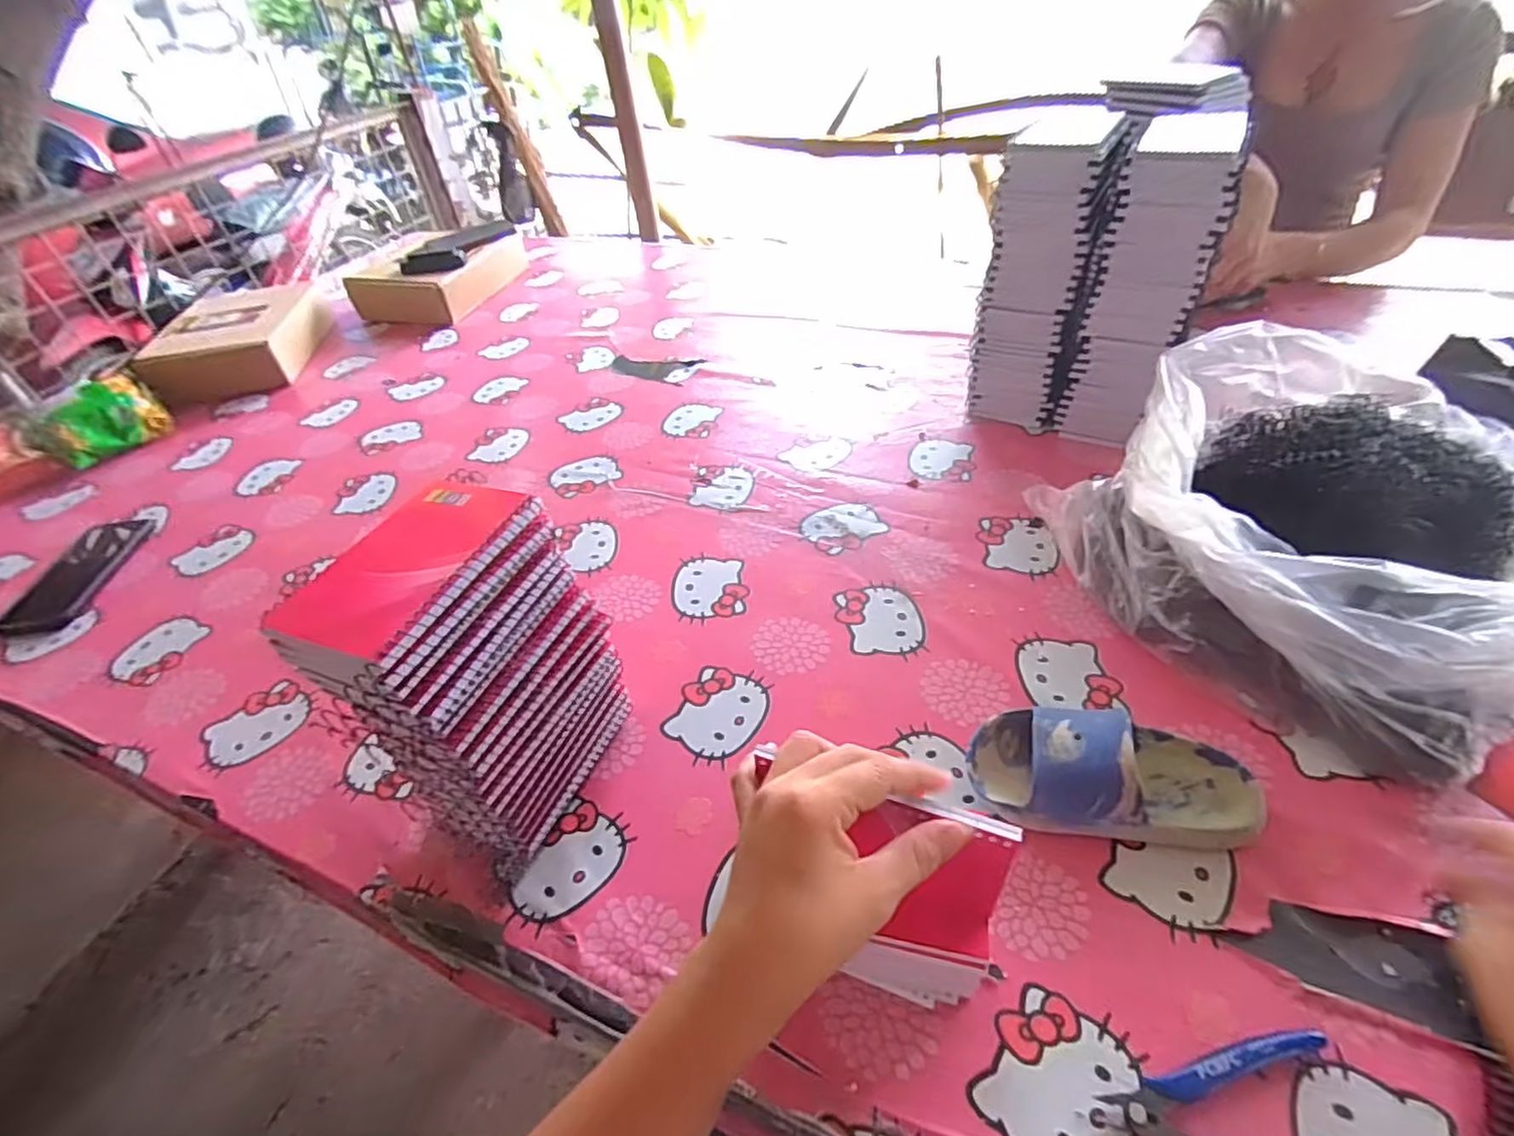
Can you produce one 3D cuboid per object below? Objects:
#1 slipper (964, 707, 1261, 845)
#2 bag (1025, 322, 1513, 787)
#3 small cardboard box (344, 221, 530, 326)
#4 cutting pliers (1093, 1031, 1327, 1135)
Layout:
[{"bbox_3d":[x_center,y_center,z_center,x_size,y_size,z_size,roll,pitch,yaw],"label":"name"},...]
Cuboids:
[{"bbox_3d":[0.235,0.133,0.430,0.175,0.061,0.085,7,45,14],"label":"slipper"},{"bbox_3d":[0.426,-0.039,0.519,0.367,0.157,0.304,21,49,26],"label":"bag"},{"bbox_3d":[-0.571,-0.541,1.210,0.176,0.094,0.279,9,45,16],"label":"small cardboard box"},{"bbox_3d":[0.233,0.275,0.313,0.118,0.015,0.086,-3,43,4],"label":"cutting pliers"}]

